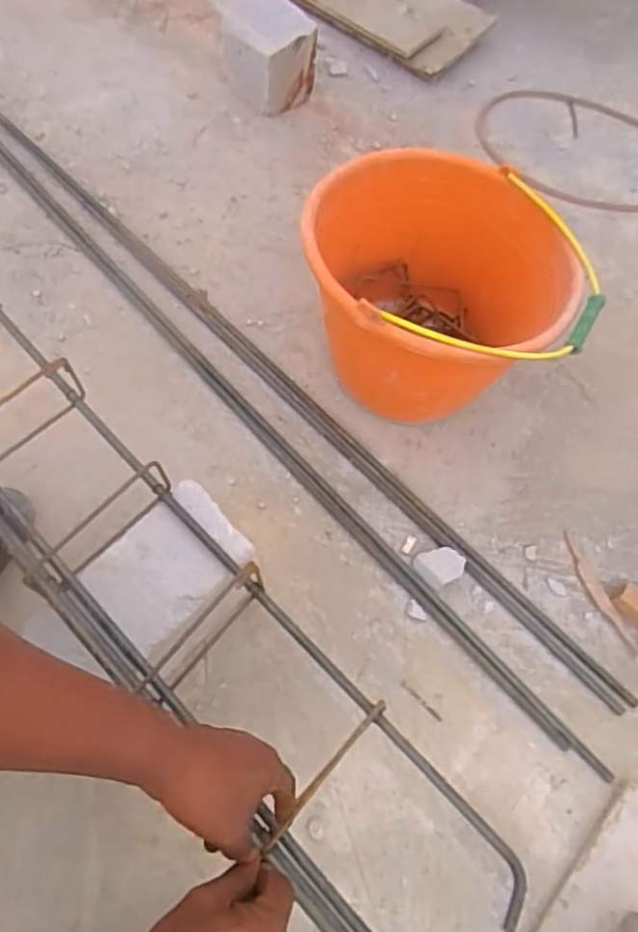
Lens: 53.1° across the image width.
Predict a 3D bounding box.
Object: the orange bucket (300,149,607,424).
[{"bbox_3d":[0.138,-0.187,0.776,0.307,0.244,0.254,15,64,2],"label":"orange bucket"}]

